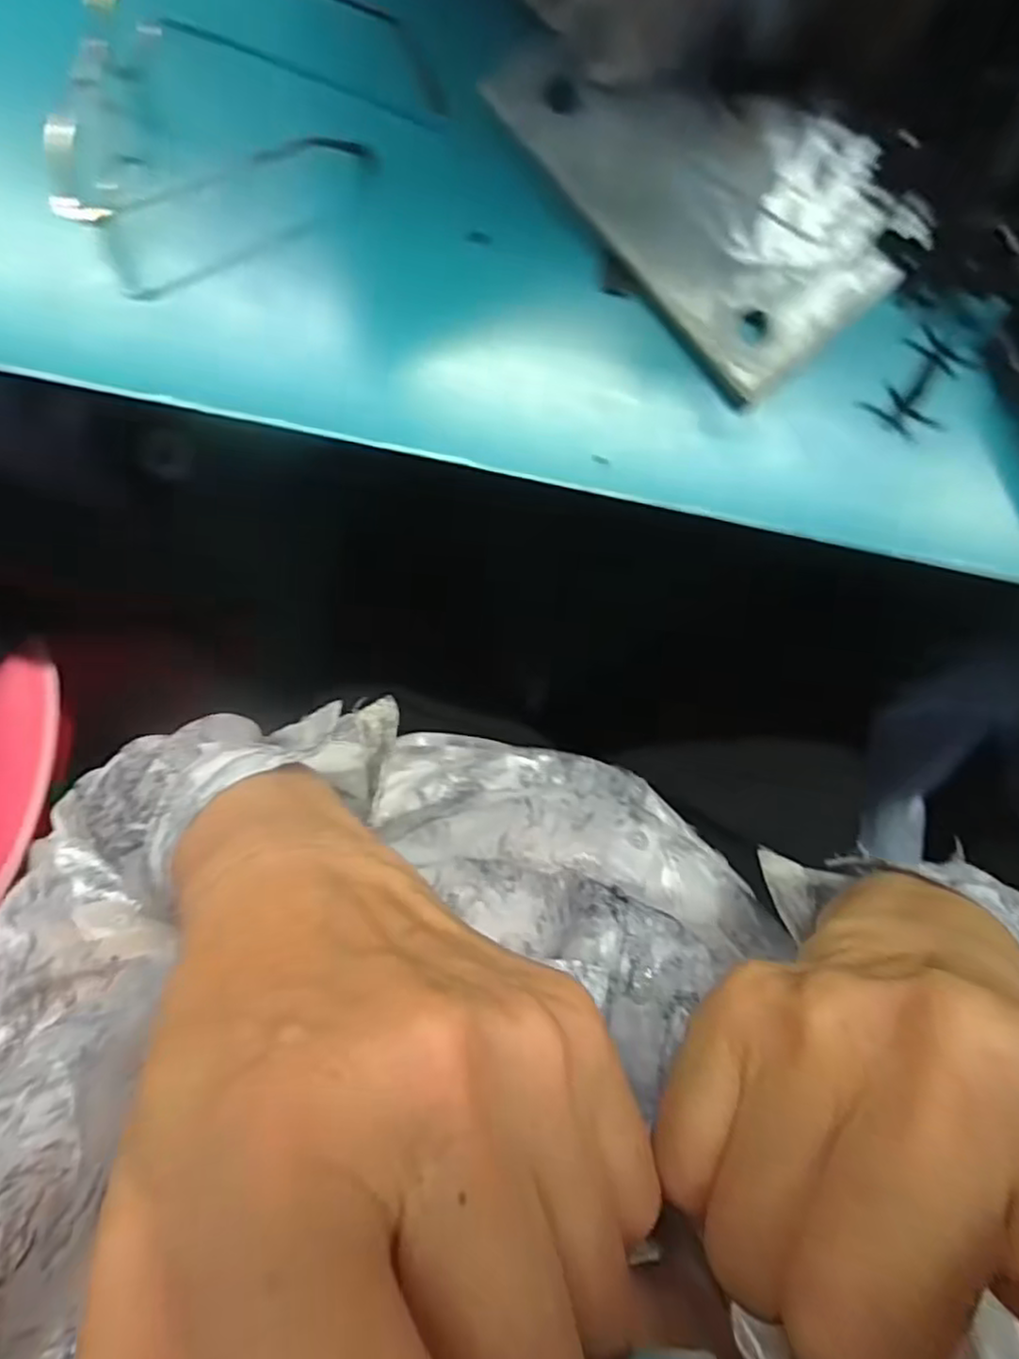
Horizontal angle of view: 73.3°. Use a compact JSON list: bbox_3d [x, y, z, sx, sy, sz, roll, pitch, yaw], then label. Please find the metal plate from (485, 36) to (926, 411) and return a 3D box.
[{"bbox_3d":[0.105,-0.246,0.332,0.139,0.007,0.187,-41,94,-3],"label":"metal plate"}]

